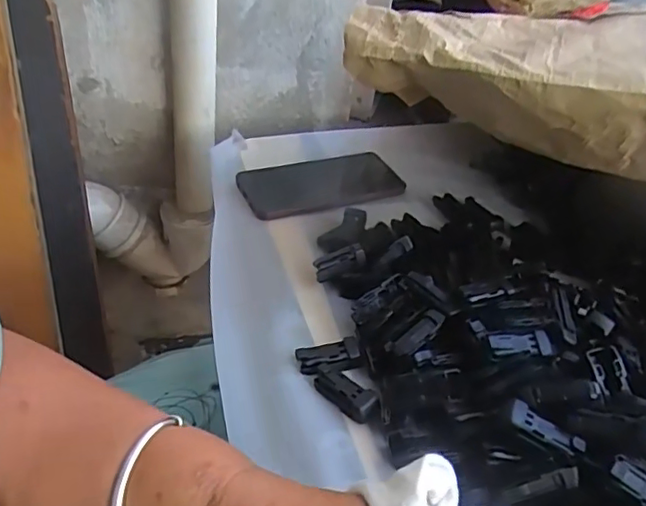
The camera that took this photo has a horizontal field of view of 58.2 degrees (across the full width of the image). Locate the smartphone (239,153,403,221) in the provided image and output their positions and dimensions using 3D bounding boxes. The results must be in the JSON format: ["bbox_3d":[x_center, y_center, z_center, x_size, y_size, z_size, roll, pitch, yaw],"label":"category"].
[{"bbox_3d":[-0.003,-0.073,0.600,0.163,0.007,0.083,-13,46,-21],"label":"smartphone"}]

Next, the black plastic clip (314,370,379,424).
[{"bbox_3d":[0.015,0.096,0.396,0.046,0.013,0.021,29,46,22],"label":"black plastic clip"}]

